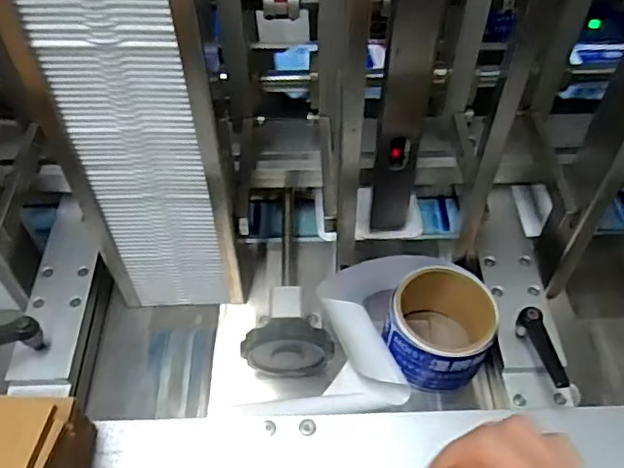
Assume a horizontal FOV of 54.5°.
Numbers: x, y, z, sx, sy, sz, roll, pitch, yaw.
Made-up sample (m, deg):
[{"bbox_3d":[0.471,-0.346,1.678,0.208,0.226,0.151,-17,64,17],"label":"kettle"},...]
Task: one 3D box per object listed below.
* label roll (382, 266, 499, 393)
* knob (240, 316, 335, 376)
[{"bbox_3d":[0.112,0.081,0.524,0.087,0.063,0.095,0,51,0],"label":"label roll"},{"bbox_3d":[-0.020,0.094,0.508,0.073,0.069,0.025,-1,51,0],"label":"knob"}]

